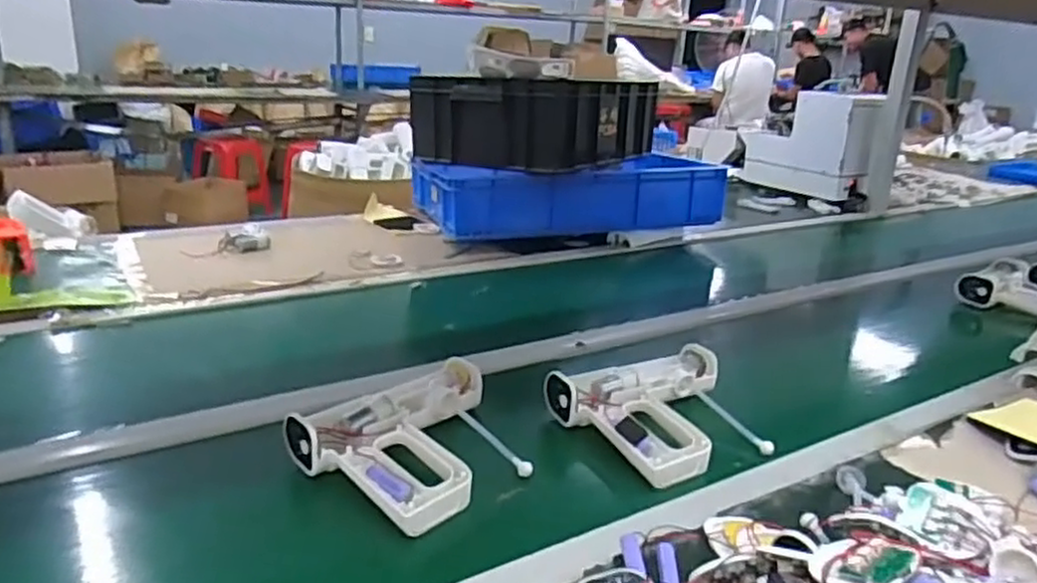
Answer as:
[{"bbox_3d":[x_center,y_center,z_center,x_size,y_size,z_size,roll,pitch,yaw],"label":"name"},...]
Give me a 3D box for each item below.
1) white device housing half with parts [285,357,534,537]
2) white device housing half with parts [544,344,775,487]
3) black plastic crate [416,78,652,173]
[{"bbox_3d":[-0.082,0.142,0.702,0.216,0.045,0.173,-15,26,-41],"label":"white device housing half with parts"},{"bbox_3d":[0.164,0.124,0.783,0.214,0.042,0.174,-8,22,-27],"label":"white device housing half with parts"},{"bbox_3d":[0.040,-0.371,1.545,0.341,0.162,0.422,15,23,31],"label":"black plastic crate"}]

